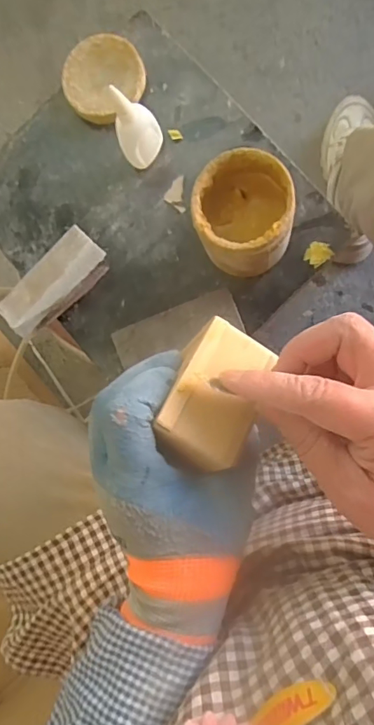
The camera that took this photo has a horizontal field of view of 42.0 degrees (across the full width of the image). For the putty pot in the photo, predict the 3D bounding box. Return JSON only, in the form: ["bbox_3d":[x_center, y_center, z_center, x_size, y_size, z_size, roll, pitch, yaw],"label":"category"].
[{"bbox_3d":[0.048,-0.123,0.425,0.086,0.086,0.088,-7,90,9],"label":"putty pot"}]

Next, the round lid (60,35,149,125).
[{"bbox_3d":[-0.087,-0.292,0.499,0.082,0.011,0.084,0,91,9],"label":"round lid"}]

